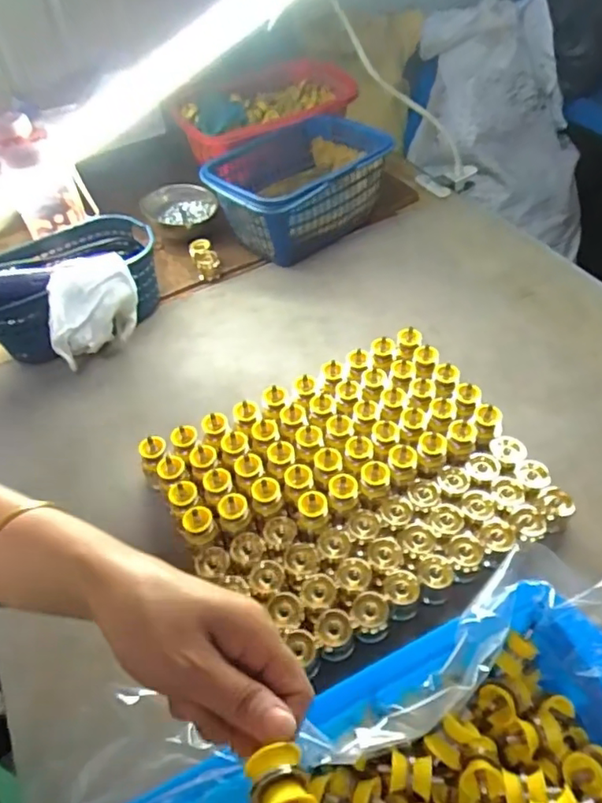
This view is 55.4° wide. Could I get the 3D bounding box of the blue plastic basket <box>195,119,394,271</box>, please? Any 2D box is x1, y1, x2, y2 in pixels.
[{"bbox_3d":[0.000,-0.315,0.844,0.189,0.109,0.257,36,60,29],"label":"blue plastic basket"}]

